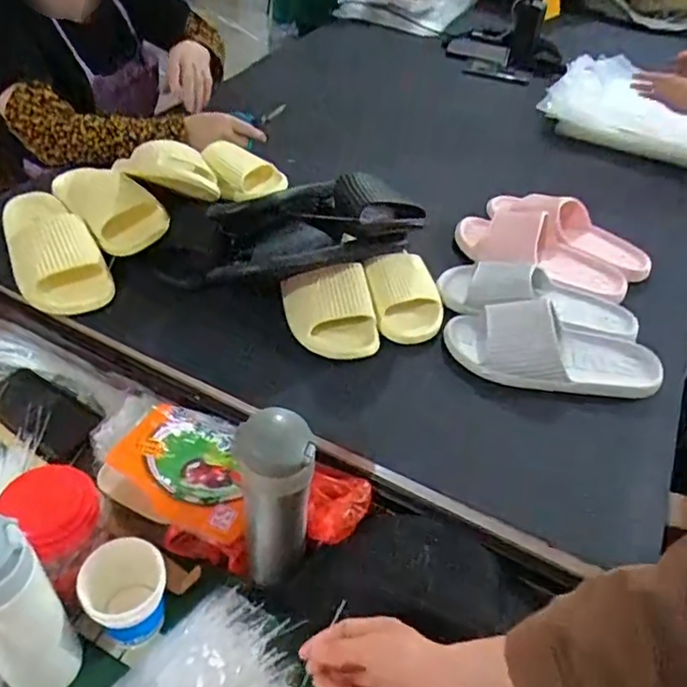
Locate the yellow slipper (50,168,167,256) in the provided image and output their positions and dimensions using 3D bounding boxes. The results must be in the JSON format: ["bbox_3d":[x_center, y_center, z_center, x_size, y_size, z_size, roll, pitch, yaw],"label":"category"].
[{"bbox_3d":[-0.329,-0.208,0.864,0.106,0.052,0.205,-25,53,-29],"label":"yellow slipper"}]

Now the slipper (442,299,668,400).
[{"bbox_3d":[0.264,0.013,0.779,0.262,0.056,0.110,9,55,2],"label":"slipper"}]

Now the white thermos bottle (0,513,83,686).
[{"bbox_3d":[-0.262,0.215,0.488,0.059,0.211,0.063,27,47,19],"label":"white thermos bottle"}]

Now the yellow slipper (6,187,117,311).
[{"bbox_3d":[-0.398,-0.126,0.826,0.103,0.086,0.255,-24,52,-28],"label":"yellow slipper"}]

